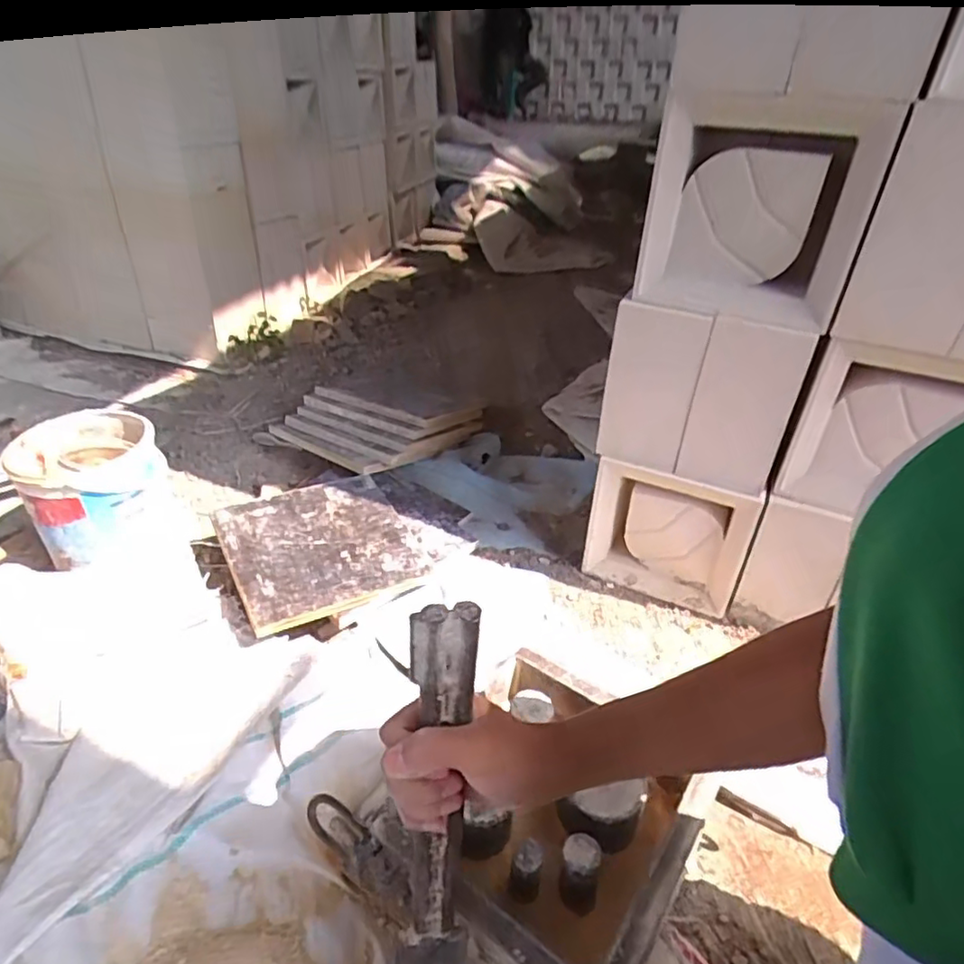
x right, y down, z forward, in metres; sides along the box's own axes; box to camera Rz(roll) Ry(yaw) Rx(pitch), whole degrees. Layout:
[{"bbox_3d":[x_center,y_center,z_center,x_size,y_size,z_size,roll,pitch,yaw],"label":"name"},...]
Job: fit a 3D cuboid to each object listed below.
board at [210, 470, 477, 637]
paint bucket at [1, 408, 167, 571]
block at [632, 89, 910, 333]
[{"bbox_3d":[-0.191,0.078,0.902,0.336,0.018,0.244,-13,43,-34],"label":"board"},{"bbox_3d":[-0.542,0.003,0.868,0.163,0.150,0.162,1,33,0],"label":"paint bucket"},{"bbox_3d":[0.277,-0.278,0.640,0.204,0.196,0.090,10,34,14],"label":"block"}]

